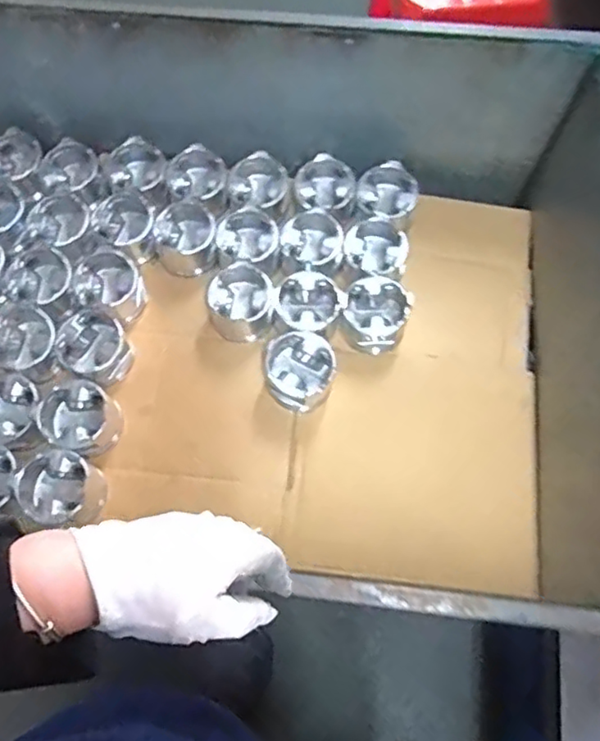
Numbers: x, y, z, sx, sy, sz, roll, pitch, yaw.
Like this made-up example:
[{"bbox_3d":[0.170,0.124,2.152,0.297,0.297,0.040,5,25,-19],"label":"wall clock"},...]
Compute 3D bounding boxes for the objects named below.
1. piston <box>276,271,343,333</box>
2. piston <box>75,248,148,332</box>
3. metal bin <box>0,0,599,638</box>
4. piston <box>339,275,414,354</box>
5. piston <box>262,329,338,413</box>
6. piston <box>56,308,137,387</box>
[{"bbox_3d":[0.017,-0.101,0.961,0.098,0.054,0.100,-29,72,-8],"label":"piston"},{"bbox_3d":[-0.295,-0.132,0.963,0.086,0.073,0.096,23,72,10],"label":"piston"},{"bbox_3d":[-0.159,-0.108,0.878,1.108,0.341,0.747,6,70,4],"label":"metal bin"},{"bbox_3d":[0.121,-0.083,0.971,0.098,0.100,0.099,-1,70,2],"label":"piston"},{"bbox_3d":[0.000,-0.001,0.923,0.103,0.076,0.101,-1,70,2],"label":"piston"},{"bbox_3d":[-0.313,-0.034,0.938,0.093,0.087,0.099,-1,70,2],"label":"piston"}]

